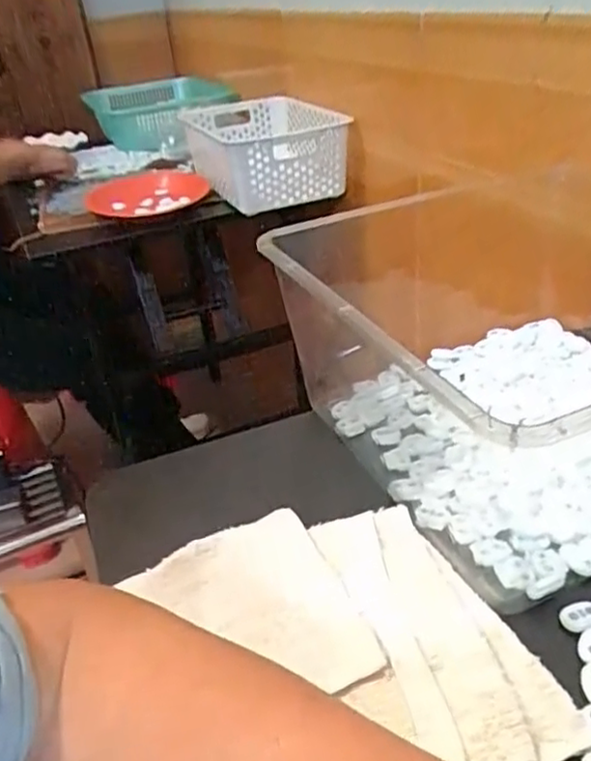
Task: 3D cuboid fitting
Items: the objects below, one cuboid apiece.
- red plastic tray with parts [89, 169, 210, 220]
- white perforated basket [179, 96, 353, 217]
[{"bbox_3d":[-0.244,-0.311,1.084,0.190,0.029,0.221,-17,33,-17],"label":"red plastic tray with parts"},{"bbox_3d":[-0.059,-0.400,1.120,0.208,0.099,0.351,-14,32,-13],"label":"white perforated basket"}]

